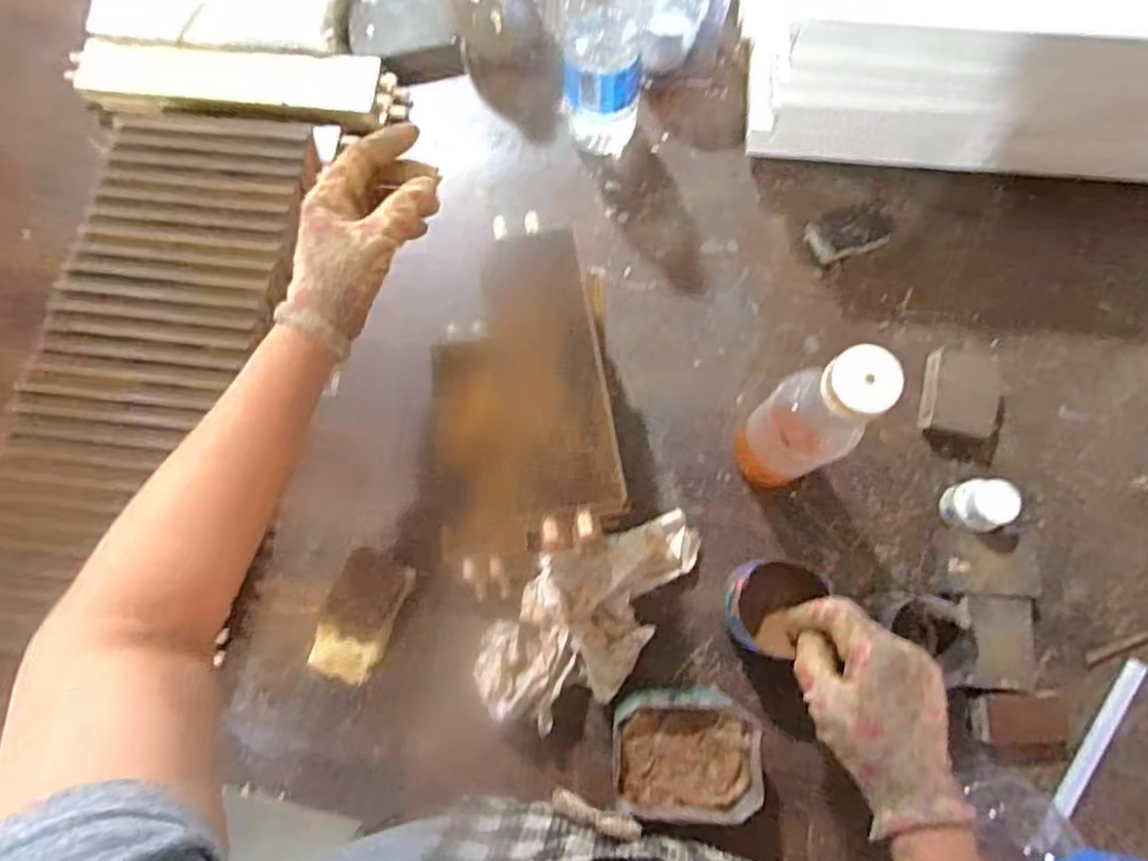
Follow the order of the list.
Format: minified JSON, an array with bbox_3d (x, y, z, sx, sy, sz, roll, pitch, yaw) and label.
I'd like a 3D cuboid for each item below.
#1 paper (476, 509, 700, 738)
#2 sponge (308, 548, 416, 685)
[{"bbox_3d":[0.012,0.142,0.525,0.103,0.045,0.199,36,81,8],"label":"paper"},{"bbox_3d":[-0.168,0.149,0.528,0.054,0.048,0.101,24,79,6],"label":"sponge"}]

